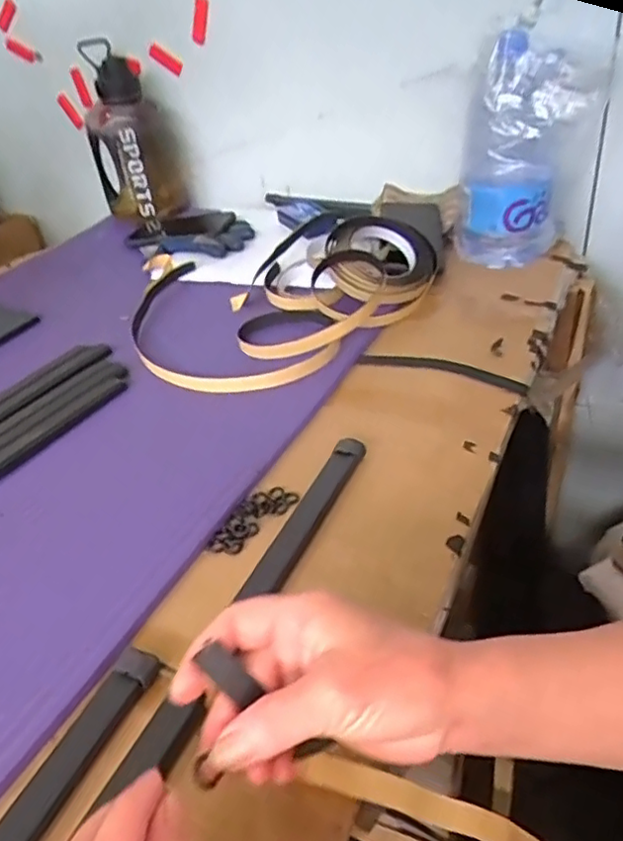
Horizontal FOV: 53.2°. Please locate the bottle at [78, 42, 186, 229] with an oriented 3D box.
[{"bbox_3d":[-0.292,-0.455,1.022,0.134,0.250,0.133,-13,35,-10],"label":"bottle"}]

